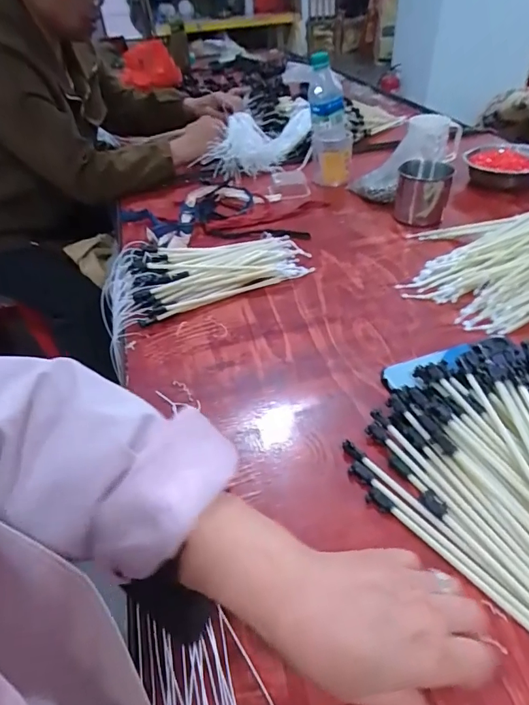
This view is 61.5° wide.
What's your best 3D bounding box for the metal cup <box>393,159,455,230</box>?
[{"bbox_3d":[0.277,-0.279,0.783,0.089,0.087,0.083,11,43,17],"label":"metal cup"}]

